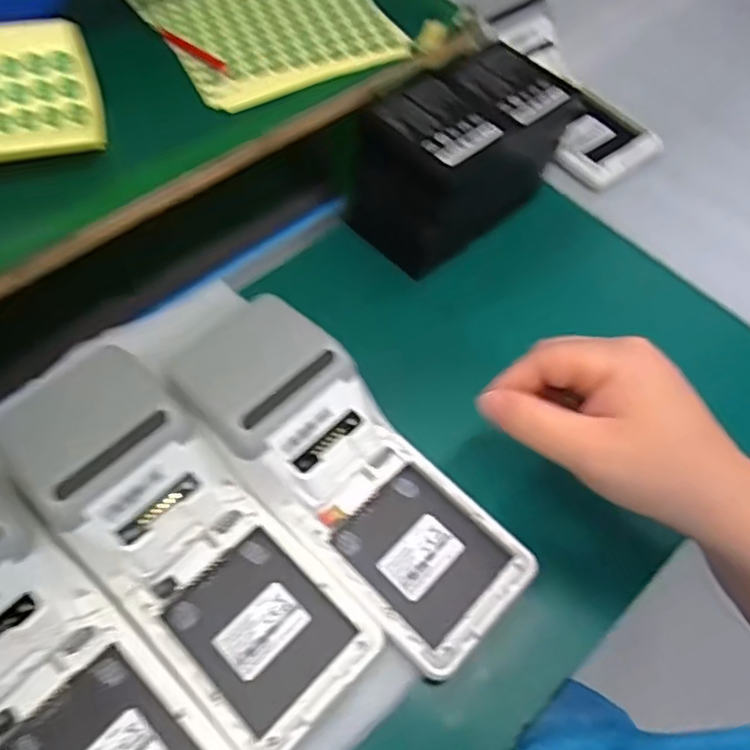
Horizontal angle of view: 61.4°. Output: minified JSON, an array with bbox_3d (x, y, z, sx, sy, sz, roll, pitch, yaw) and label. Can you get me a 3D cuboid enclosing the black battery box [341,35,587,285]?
[{"bbox_3d":[0.056,-0.142,0.418,0.142,0.096,0.081,-39,69,-22],"label":"black battery box"}]

